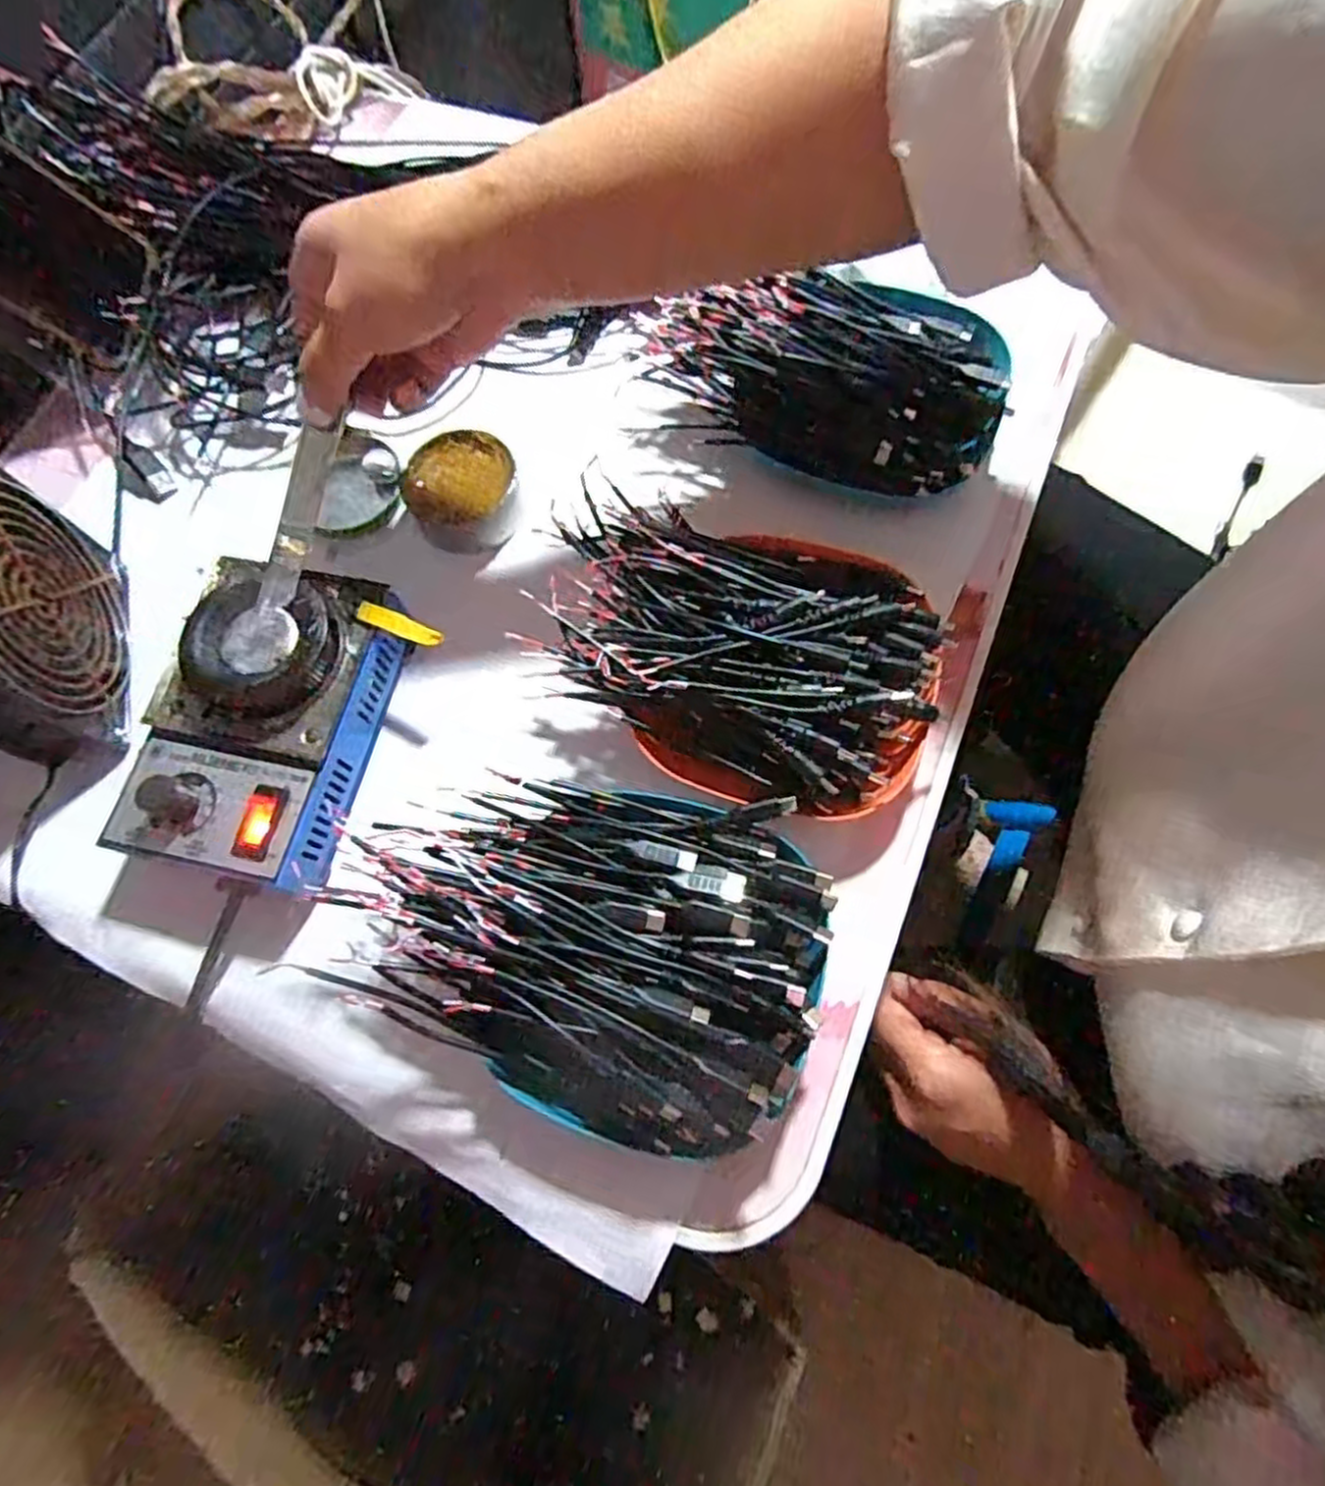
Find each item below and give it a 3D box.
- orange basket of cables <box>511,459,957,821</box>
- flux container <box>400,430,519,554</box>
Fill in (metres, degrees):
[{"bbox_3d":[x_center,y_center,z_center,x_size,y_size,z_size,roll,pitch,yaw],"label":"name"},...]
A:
[{"bbox_3d":[0.032,-0.045,0.370,0.193,0.059,0.133,22,73,9],"label":"orange basket of cables"},{"bbox_3d":[-0.112,-0.141,0.431,0.062,0.028,0.059,-11,71,-2],"label":"flux container"}]

